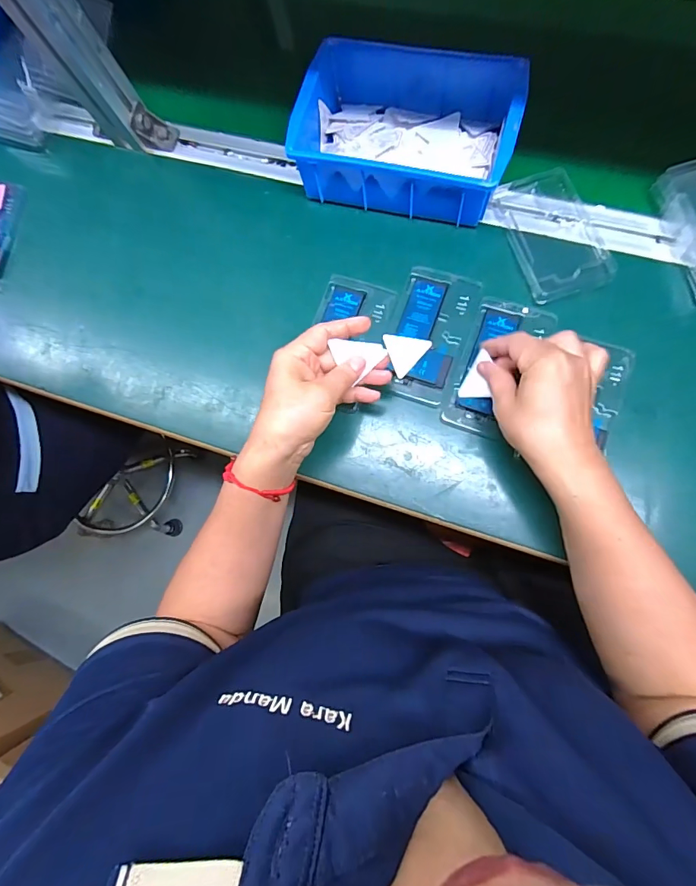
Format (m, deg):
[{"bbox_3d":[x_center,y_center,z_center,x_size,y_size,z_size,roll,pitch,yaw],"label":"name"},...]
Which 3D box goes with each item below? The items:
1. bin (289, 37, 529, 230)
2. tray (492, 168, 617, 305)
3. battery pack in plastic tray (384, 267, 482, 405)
[{"bbox_3d":[0.059,-0.305,0.413,0.199,0.065,0.142,16,85,9],"label":"bin"},{"bbox_3d":[0.197,-0.207,0.410,0.079,0.012,0.135,-17,81,4],"label":"tray"},{"bbox_3d":[0.077,-0.107,0.415,0.074,0.008,0.126,19,85,9],"label":"battery pack in plastic tray"}]

